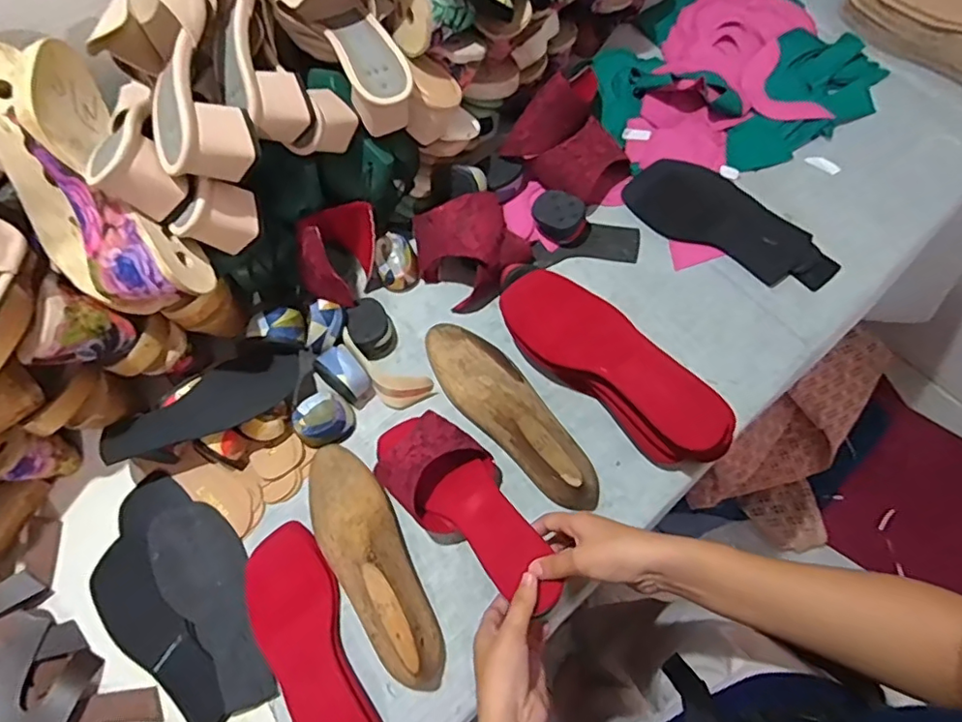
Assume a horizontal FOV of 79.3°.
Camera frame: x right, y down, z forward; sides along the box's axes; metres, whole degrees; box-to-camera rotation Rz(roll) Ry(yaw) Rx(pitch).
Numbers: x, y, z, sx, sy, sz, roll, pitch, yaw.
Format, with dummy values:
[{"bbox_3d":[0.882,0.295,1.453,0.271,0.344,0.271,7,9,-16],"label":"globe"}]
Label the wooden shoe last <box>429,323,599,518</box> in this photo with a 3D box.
[{"bbox_3d":[0.030,0.044,0.589,0.076,0.077,0.247,-40,71,-11],"label":"wooden shoe last"}]

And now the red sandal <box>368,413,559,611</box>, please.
[{"bbox_3d":[-0.014,0.136,0.563,0.093,0.066,0.234,-43,58,-12],"label":"red sandal"}]

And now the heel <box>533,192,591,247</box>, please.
[{"bbox_3d":[0.095,-0.169,0.682,0.066,0.040,0.050,30,74,15],"label":"heel"}]

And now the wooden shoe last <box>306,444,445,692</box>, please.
[{"bbox_3d":[-0.103,0.184,0.542,0.080,0.080,0.241,-35,70,-9],"label":"wooden shoe last"}]

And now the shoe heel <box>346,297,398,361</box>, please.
[{"bbox_3d":[-0.126,-0.038,0.660,0.049,0.043,0.064,-34,70,-9],"label":"shoe heel"}]

